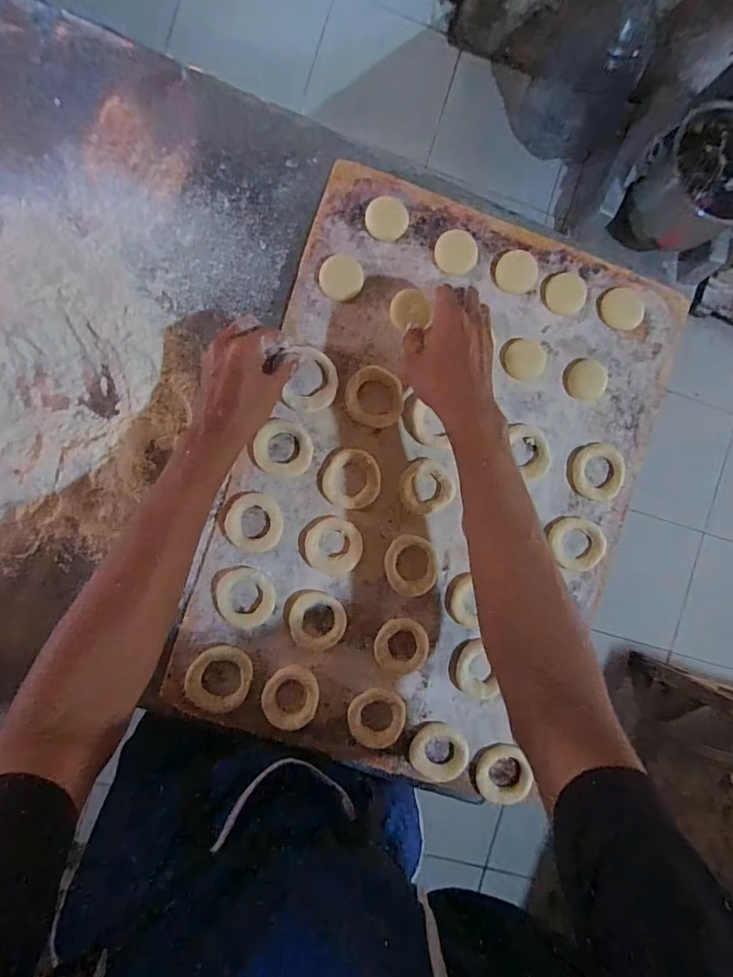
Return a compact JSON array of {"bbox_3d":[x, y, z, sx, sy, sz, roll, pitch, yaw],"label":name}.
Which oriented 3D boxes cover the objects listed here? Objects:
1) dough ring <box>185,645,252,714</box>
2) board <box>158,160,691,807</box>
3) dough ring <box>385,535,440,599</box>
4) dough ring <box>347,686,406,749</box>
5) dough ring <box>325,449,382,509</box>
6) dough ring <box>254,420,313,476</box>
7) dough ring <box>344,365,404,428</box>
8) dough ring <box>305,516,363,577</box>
[{"bbox_3d":[-0.147,0.190,0.473,0.063,0.008,0.062,0,91,-6],"label":"dough ring"},{"bbox_3d":[0.075,0.001,0.496,0.401,0.029,0.574,19,89,-4],"label":"board"},{"bbox_3d":[0.047,0.080,0.490,0.055,0.008,0.061,5,90,-6],"label":"dough ring"},{"bbox_3d":[0.011,0.234,0.483,0.057,0.010,0.057,0,91,-6],"label":"dough ring"},{"bbox_3d":[-0.014,-0.010,0.483,0.057,0.015,0.059,0,91,-6],"label":"dough ring"},{"bbox_3d":[-0.084,-0.041,0.479,0.057,0.010,0.056,0,91,-6],"label":"dough ring"},{"bbox_3d":[0.009,-0.094,0.488,0.059,0.013,0.059,0,91,-6],"label":"dough ring"},{"bbox_3d":[-0.033,0.060,0.483,0.057,0.010,0.059,0,91,-6],"label":"dough ring"}]

